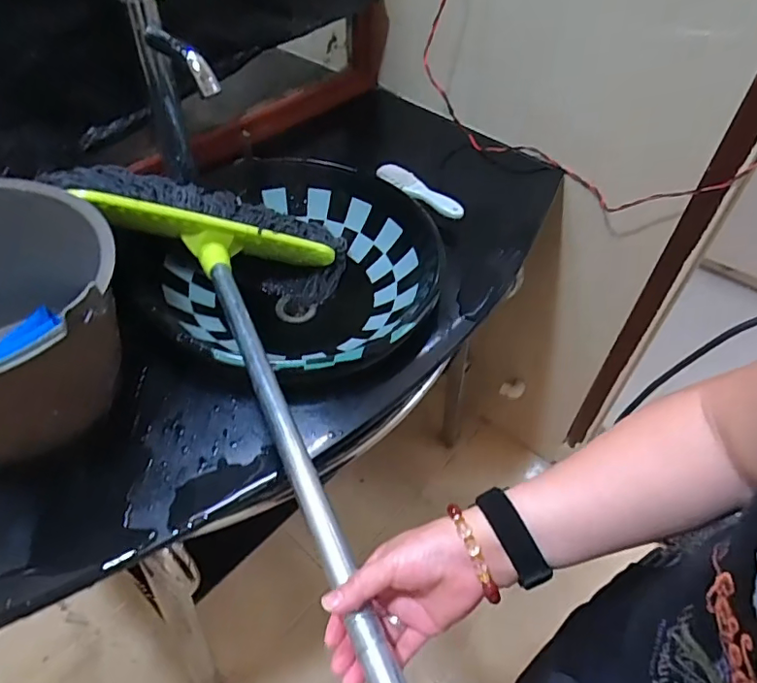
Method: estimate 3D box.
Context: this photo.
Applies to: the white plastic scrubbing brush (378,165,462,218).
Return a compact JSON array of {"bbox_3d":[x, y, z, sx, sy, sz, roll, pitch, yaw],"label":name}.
[{"bbox_3d":[0.062,-0.227,0.819,0.151,0.029,0.030,37,58,26],"label":"white plastic scrubbing brush"}]

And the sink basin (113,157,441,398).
[{"bbox_3d":[-0.120,-0.073,0.765,0.354,0.190,0.376,1,48,-1],"label":"sink basin"}]

